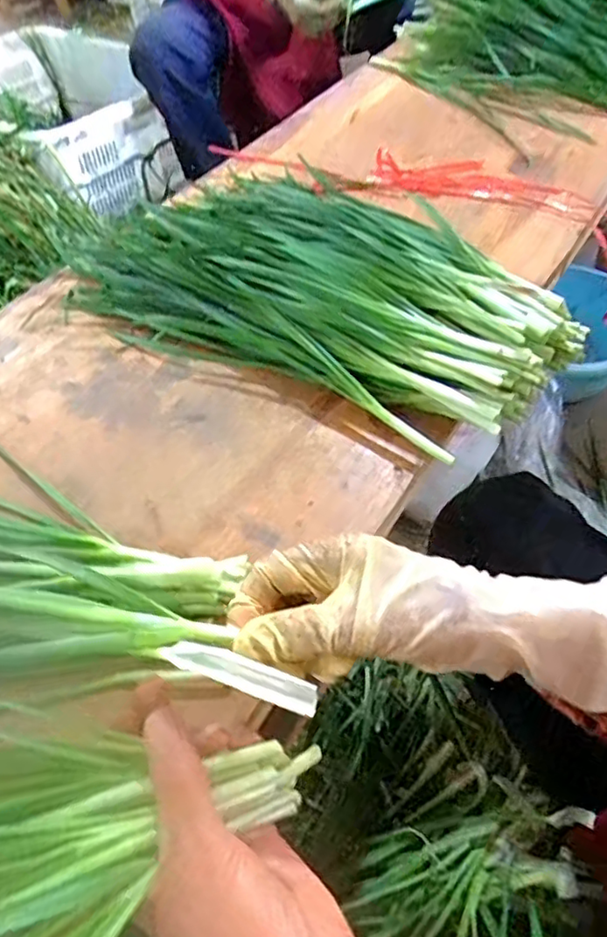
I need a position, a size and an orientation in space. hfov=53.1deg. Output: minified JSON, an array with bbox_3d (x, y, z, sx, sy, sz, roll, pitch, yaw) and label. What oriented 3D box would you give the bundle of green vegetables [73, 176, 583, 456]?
[{"bbox_3d":[-0.012,-0.166,0.526,0.455,0.082,0.191,29,58,26],"label":"bundle of green vegetables"}]

